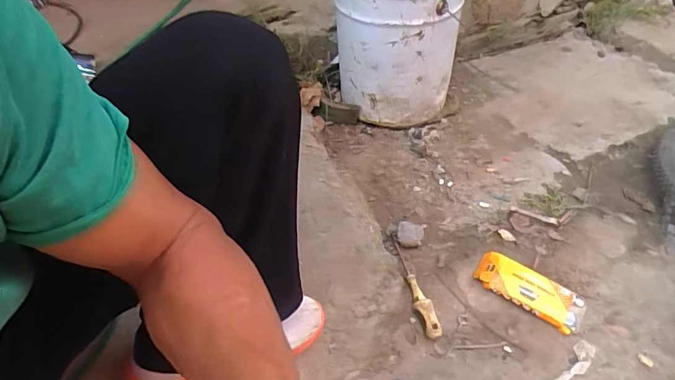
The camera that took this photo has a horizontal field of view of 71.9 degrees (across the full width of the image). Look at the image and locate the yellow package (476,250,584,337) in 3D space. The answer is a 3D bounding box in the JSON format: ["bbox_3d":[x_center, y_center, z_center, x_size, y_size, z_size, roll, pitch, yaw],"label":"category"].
[{"bbox_3d":[0.338,0.178,0.821,0.187,0.031,0.074,26,50,21],"label":"yellow package"}]

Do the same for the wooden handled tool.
[{"bbox_3d":[0.129,0.165,0.825,0.025,0.031,0.208,-11,47,-14],"label":"wooden handled tool"}]

